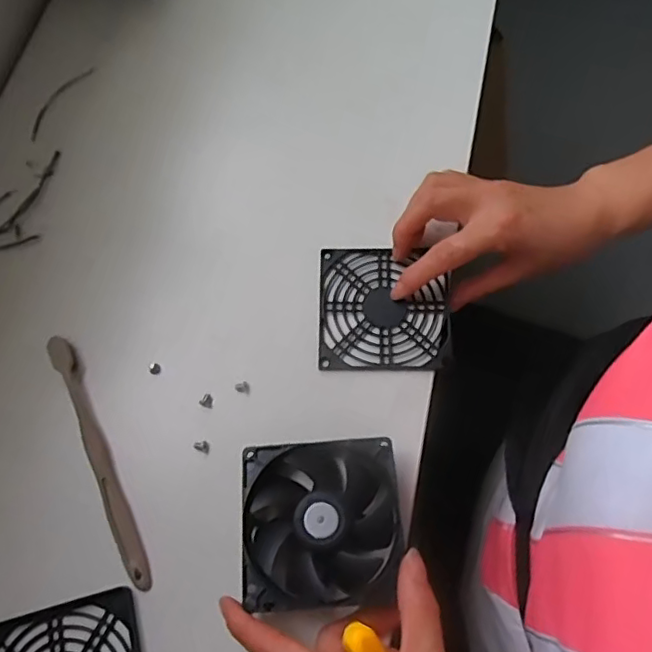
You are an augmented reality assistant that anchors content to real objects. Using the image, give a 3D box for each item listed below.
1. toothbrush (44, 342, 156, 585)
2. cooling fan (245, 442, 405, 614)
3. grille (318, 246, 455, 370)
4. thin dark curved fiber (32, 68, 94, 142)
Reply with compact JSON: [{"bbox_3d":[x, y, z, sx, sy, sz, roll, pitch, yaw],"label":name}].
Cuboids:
[{"bbox_3d":[-0.149,0.084,0.372,0.015,0.009,0.173,-25,71,-8],"label":"toothbrush"},{"bbox_3d":[-0.002,0.116,0.341,0.092,0.026,0.091,-3,69,0],"label":"cooling fan"},{"bbox_3d":[0.041,-0.014,0.403,0.091,0.007,0.091,1,69,1],"label":"grille"},{"bbox_3d":[-0.227,-0.189,0.481,0.017,0.004,0.085,24,72,10],"label":"thin dark curved fiber"}]

